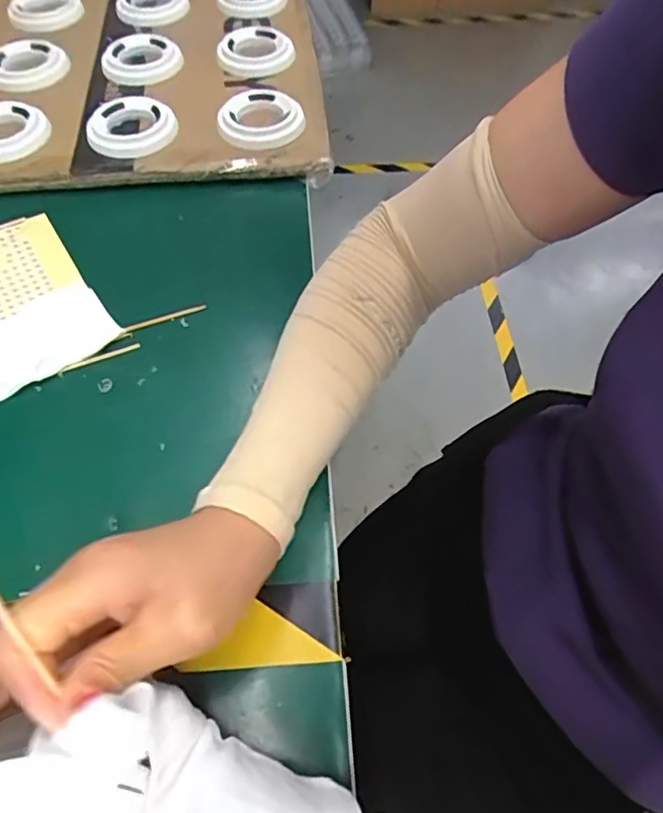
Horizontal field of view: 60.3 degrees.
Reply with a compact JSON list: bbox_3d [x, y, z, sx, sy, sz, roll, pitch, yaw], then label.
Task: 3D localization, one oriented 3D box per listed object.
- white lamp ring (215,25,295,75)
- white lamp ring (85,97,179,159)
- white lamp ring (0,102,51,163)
[{"bbox_3d":[-0.071,-0.336,0.533,0.069,0.013,0.074,0,59,0],"label":"white lamp ring"},{"bbox_3d":[-0.163,-0.226,0.462,0.064,0.021,0.063,0,59,0],"label":"white lamp ring"},{"bbox_3d":[-0.270,-0.225,0.467,0.068,0.012,0.068,0,59,0],"label":"white lamp ring"}]

